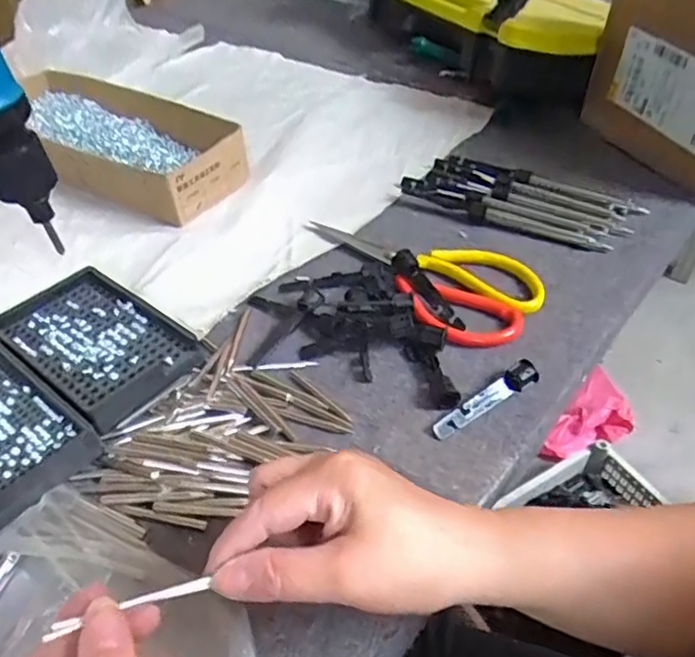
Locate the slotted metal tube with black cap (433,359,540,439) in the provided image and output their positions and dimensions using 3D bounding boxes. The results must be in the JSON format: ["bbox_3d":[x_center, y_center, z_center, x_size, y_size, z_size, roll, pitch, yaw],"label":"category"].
[{"bbox_3d":[0.091,0.046,0.404,0.084,0.015,0.016,-25,49,-22],"label":"slotted metal tube with black cap"}]

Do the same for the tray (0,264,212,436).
[{"bbox_3d":[-0.182,0.008,0.439,0.150,0.022,0.090,30,53,29],"label":"tray"}]

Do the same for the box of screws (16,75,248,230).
[{"bbox_3d":[-0.250,-0.194,0.627,0.306,0.049,0.125,24,50,24],"label":"box of screws"}]

